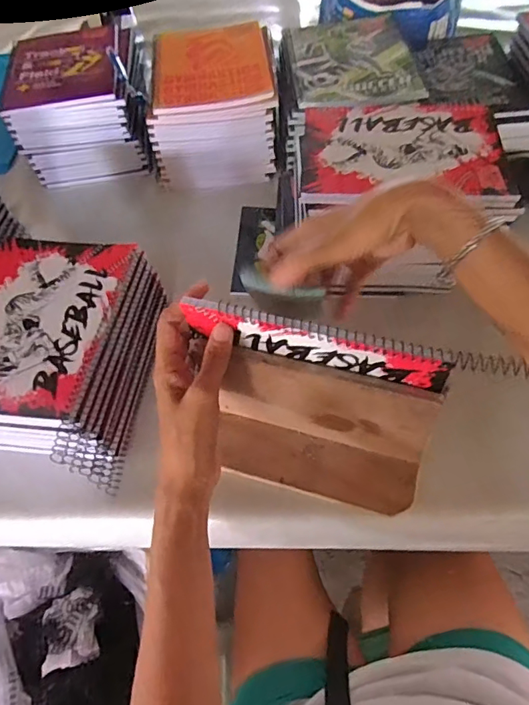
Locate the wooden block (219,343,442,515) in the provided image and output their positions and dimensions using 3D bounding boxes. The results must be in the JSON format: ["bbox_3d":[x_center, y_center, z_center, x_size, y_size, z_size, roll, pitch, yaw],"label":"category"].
[{"bbox_3d":[0.041,0.067,0.400,0.177,0.112,0.060,14,59,14],"label":"wooden block"}]

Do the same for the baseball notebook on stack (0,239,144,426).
[{"bbox_3d":[-0.213,-0.030,0.455,0.146,0.012,0.195,5,57,8],"label":"baseball notebook on stack"}]

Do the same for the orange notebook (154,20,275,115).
[{"bbox_3d":[-0.069,-0.374,0.634,0.144,0.020,0.176,-7,56,0],"label":"orange notebook"}]

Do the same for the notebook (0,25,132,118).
[{"bbox_3d":[-0.266,-0.393,0.667,0.162,0.021,0.201,-8,56,-1],"label":"notebook"}]

